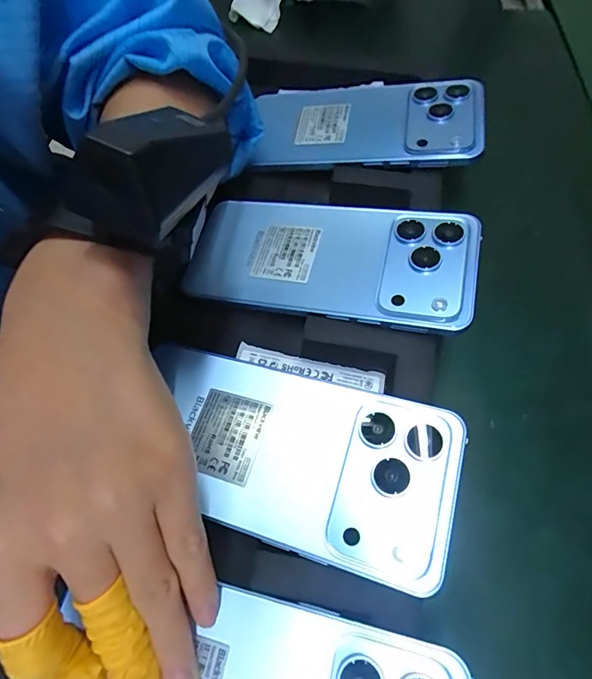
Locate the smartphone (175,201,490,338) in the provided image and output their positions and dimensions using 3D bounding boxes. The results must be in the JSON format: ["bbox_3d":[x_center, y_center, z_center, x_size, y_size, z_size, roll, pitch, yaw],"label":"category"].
[{"bbox_3d":[0.017,-0.047,0.241,0.159,0.008,0.075,9,65,17],"label":"smartphone"}]

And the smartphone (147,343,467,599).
[{"bbox_3d":[-0.006,0.051,0.194,0.151,0.005,0.074,12,67,17],"label":"smartphone"}]

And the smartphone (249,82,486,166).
[{"bbox_3d":[0.045,-0.149,0.290,0.153,0.010,0.078,4,64,16],"label":"smartphone"}]

